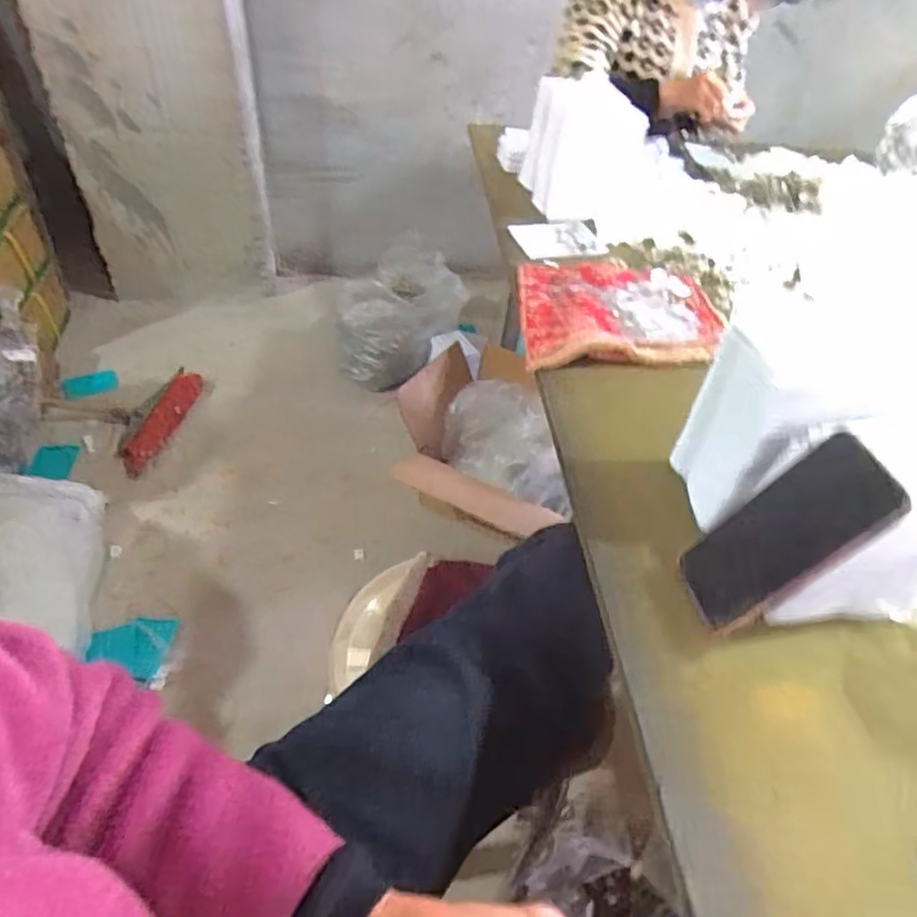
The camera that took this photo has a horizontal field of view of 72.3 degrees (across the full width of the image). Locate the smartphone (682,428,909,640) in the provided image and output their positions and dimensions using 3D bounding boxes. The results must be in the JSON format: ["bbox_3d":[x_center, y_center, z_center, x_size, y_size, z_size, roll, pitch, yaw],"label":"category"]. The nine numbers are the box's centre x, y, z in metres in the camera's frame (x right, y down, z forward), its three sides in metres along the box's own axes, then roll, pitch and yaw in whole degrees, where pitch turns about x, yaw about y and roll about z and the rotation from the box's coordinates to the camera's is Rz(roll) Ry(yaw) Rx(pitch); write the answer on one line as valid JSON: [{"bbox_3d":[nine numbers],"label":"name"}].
[{"bbox_3d":[0.237,0.056,0.467,0.013,0.163,0.077,19,37,-31],"label":"smartphone"}]

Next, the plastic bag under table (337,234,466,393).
[{"bbox_3d":[-0.150,-0.423,1.825,0.260,0.249,0.411,19,45,13],"label":"plastic bag under table"}]

